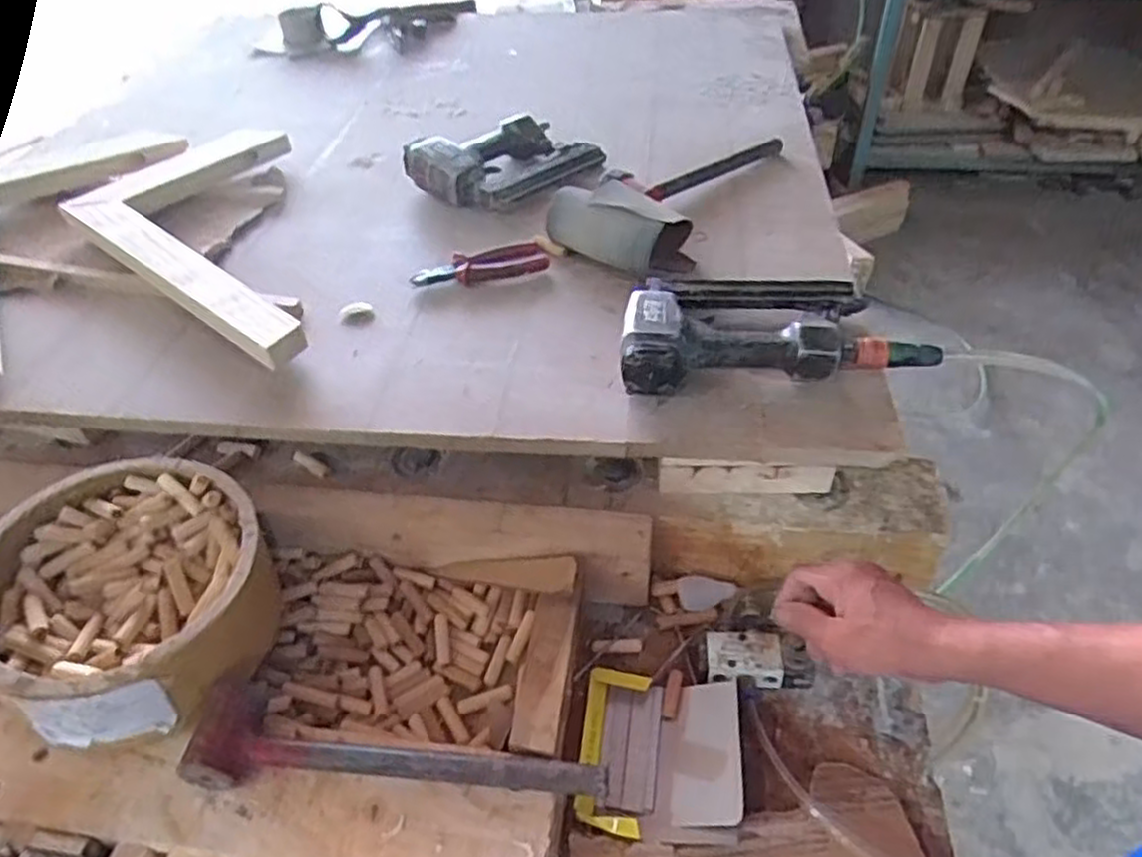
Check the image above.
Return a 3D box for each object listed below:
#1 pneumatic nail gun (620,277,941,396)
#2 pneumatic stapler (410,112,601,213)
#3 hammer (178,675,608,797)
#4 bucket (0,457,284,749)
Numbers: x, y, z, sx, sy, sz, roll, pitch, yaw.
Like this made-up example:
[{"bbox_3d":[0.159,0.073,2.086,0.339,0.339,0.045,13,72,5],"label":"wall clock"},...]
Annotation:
[{"bbox_3d":[0.191,-0.105,0.724,0.285,0.059,0.161,-1,43,2],"label":"pneumatic nail gun"},{"bbox_3d":[-0.086,-0.373,1.014,0.242,0.062,0.156,-29,48,-25],"label":"pneumatic stapler"},{"bbox_3d":[-0.130,0.248,0.552,0.302,0.040,0.071,6,44,10],"label":"hammer"},{"bbox_3d":[-0.367,0.141,0.633,0.206,0.115,0.211,-2,43,2],"label":"bucket"}]

